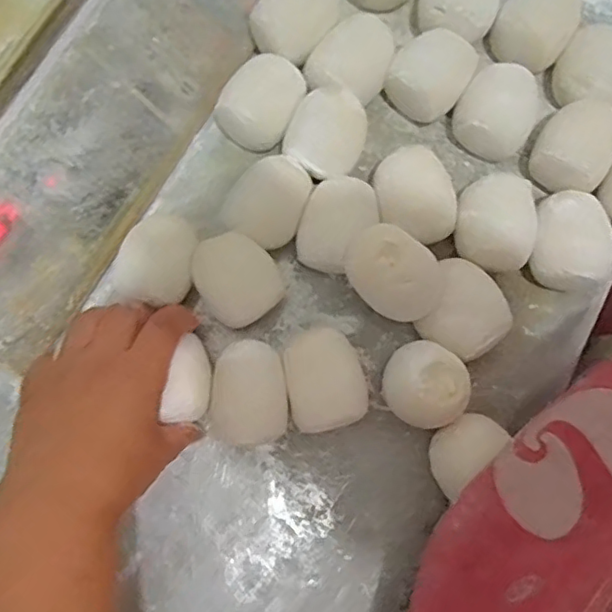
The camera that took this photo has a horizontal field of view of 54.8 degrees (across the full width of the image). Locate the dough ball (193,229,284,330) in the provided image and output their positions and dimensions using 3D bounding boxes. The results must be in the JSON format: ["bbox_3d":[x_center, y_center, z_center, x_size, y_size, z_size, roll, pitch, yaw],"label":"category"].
[{"bbox_3d":[-0.045,-0.016,0.394,0.049,0.034,0.057,-33,83,-6],"label":"dough ball"}]

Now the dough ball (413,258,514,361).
[{"bbox_3d":[0.105,0.003,0.390,0.051,0.039,0.061,23,81,3],"label":"dough ball"}]

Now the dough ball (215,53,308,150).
[{"bbox_3d":[-0.025,-0.140,0.405,0.045,0.042,0.061,38,82,5],"label":"dough ball"}]

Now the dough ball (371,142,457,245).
[{"bbox_3d":[0.074,-0.072,0.404,0.065,0.035,0.056,43,83,6],"label":"dough ball"}]

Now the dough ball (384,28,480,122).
[{"bbox_3d":[0.088,-0.161,0.414,0.050,0.046,0.052,0,81,-1],"label":"dough ball"}]

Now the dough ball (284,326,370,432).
[{"bbox_3d":[0.012,0.047,0.386,0.048,0.033,0.062,-9,81,-2],"label":"dough ball"}]

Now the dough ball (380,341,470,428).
[{"bbox_3d":[0.074,0.050,0.374,0.049,0.057,0.050,0,81,-1],"label":"dough ball"}]

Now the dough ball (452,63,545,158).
[{"bbox_3d":[0.134,-0.136,0.414,0.052,0.045,0.056,0,81,-1],"label":"dough ball"}]

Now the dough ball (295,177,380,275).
[{"bbox_3d":[0.019,-0.054,0.402,0.047,0.032,0.062,34,82,4],"label":"dough ball"}]

